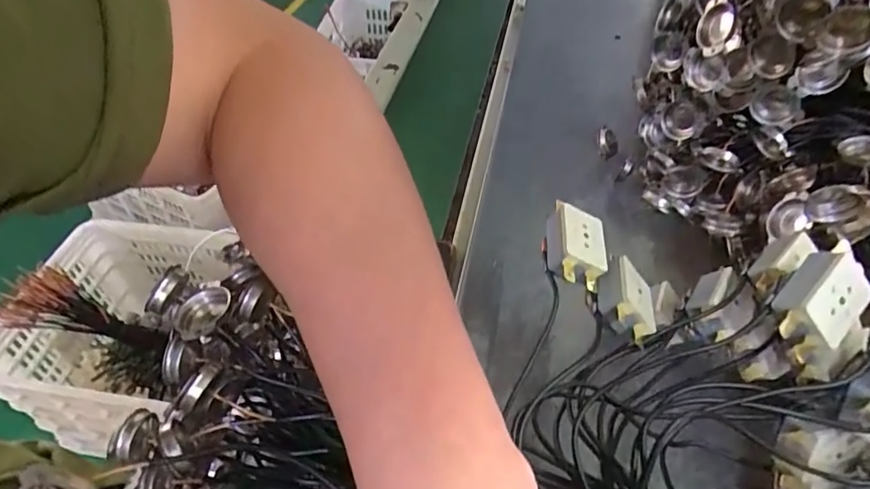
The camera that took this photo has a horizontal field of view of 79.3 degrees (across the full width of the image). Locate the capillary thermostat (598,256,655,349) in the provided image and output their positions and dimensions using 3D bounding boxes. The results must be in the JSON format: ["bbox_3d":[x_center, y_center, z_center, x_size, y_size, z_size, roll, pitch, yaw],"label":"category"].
[{"bbox_3d":[0.102,0.030,0.277,0.017,0.030,0.040,-23,31,37],"label":"capillary thermostat"}]

